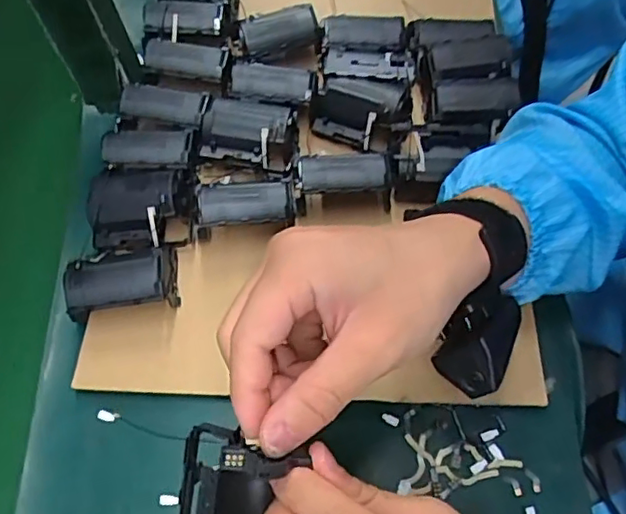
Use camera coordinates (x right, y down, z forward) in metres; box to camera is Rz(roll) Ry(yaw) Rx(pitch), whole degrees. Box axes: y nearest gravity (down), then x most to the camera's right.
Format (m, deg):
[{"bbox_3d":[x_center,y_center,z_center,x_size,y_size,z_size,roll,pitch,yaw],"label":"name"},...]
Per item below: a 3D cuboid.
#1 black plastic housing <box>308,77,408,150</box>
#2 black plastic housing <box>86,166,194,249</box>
[{"bbox_3d":[0.035,-0.112,0.458,0.064,0.049,0.030,19,32,13],"label":"black plastic housing"},{"bbox_3d":[-0.123,-0.034,0.423,0.069,0.035,0.051,-4,63,2],"label":"black plastic housing"}]

